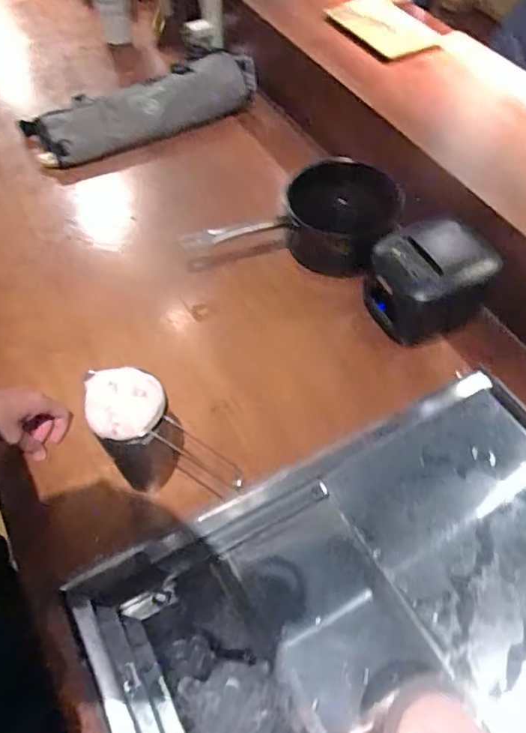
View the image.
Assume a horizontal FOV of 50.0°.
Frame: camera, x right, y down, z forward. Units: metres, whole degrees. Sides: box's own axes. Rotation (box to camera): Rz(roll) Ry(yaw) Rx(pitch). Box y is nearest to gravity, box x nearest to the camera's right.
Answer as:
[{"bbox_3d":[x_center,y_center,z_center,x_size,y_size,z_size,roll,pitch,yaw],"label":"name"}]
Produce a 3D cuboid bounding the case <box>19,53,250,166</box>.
[{"bbox_3d":[-0.234,-0.527,1.144,0.474,0.074,0.154,-22,58,-15],"label":"case"}]

